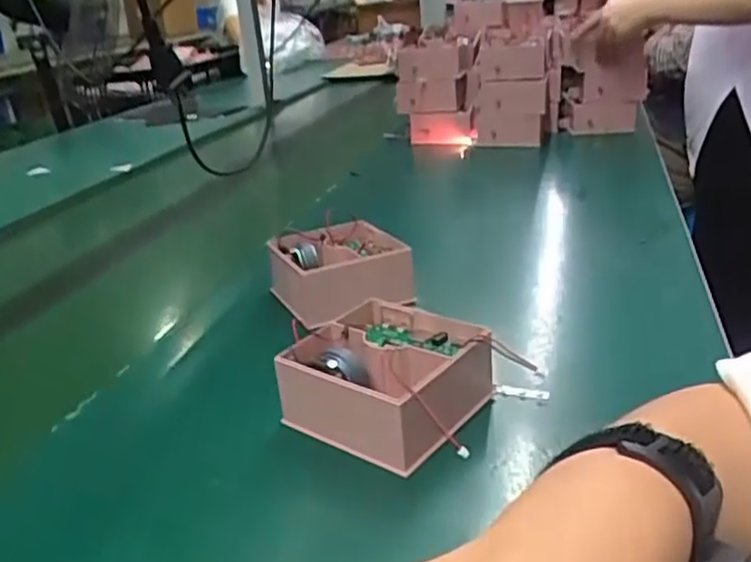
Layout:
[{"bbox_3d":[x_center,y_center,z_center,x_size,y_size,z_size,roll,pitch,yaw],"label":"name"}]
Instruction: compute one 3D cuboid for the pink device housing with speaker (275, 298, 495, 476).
[{"bbox_3d":[0.012,0.064,0.459,0.117,0.058,0.116,7,26,29],"label":"pink device housing with speaker"}]

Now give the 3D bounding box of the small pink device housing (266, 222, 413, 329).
[{"bbox_3d":[-0.031,-0.009,0.639,0.107,0.057,0.100,-15,24,-20],"label":"small pink device housing"}]

